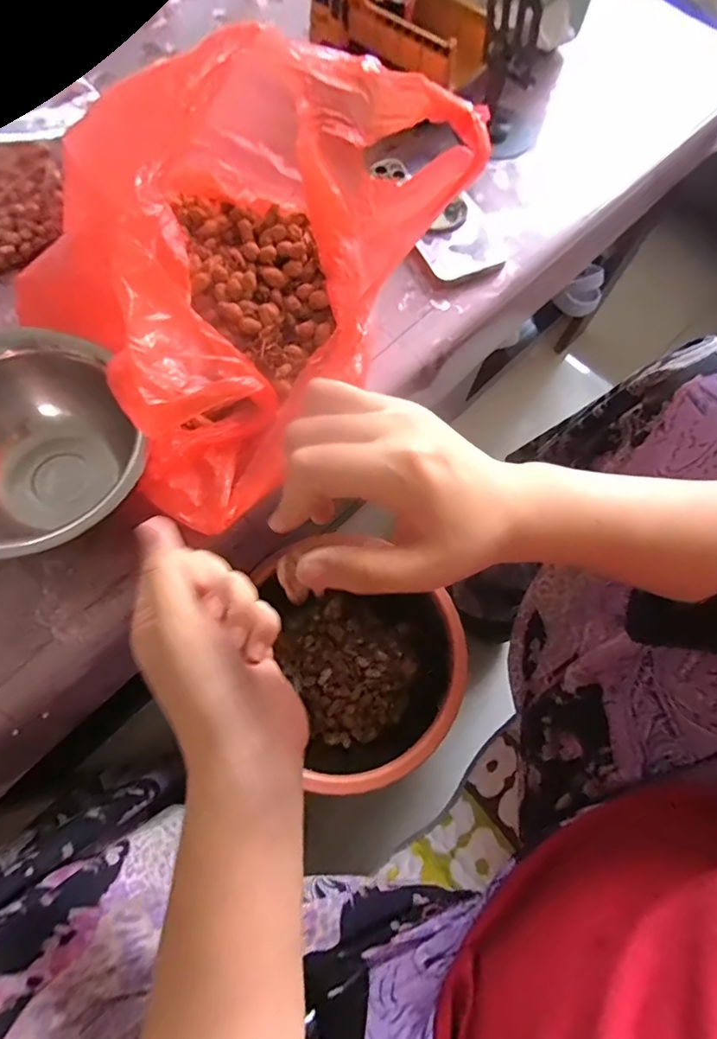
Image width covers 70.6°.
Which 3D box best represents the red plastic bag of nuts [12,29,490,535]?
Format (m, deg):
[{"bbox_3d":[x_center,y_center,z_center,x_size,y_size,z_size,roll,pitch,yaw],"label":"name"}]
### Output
[{"bbox_3d":[-0.093,-0.194,0.364,0.223,0.145,0.326,35,74,11],"label":"red plastic bag of nuts"}]

